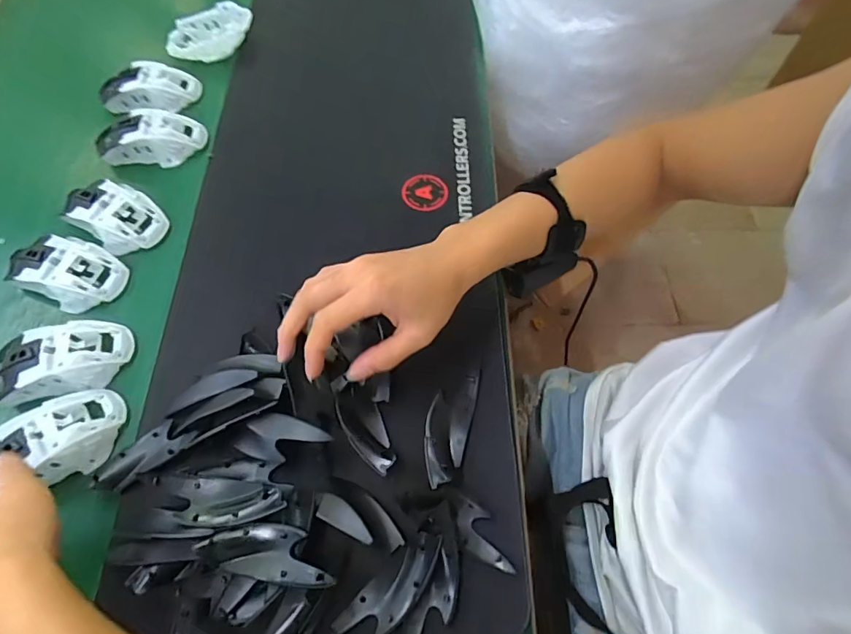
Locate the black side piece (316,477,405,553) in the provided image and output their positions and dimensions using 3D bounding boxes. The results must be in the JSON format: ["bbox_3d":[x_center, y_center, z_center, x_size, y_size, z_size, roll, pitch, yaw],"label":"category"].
[{"bbox_3d":[-0.048,0.142,0.335,0.069,0.017,0.030,23,66,13],"label":"black side piece"}]

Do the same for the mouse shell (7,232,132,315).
[{"bbox_3d":[-0.334,-0.042,0.436,0.088,0.038,0.060,19,65,11],"label":"mouse shell"}]

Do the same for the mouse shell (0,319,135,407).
[{"bbox_3d":[-0.315,0.034,0.394,0.111,0.030,0.058,-9,63,-3],"label":"mouse shell"}]

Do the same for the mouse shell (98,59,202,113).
[{"bbox_3d":[-0.327,-0.273,0.549,0.109,0.032,0.055,-3,63,0],"label":"mouse shell"}]

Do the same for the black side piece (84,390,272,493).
[{"bbox_3d":[-0.183,0.086,0.350,0.138,0.020,0.034,-27,65,3],"label":"black side piece"}]

